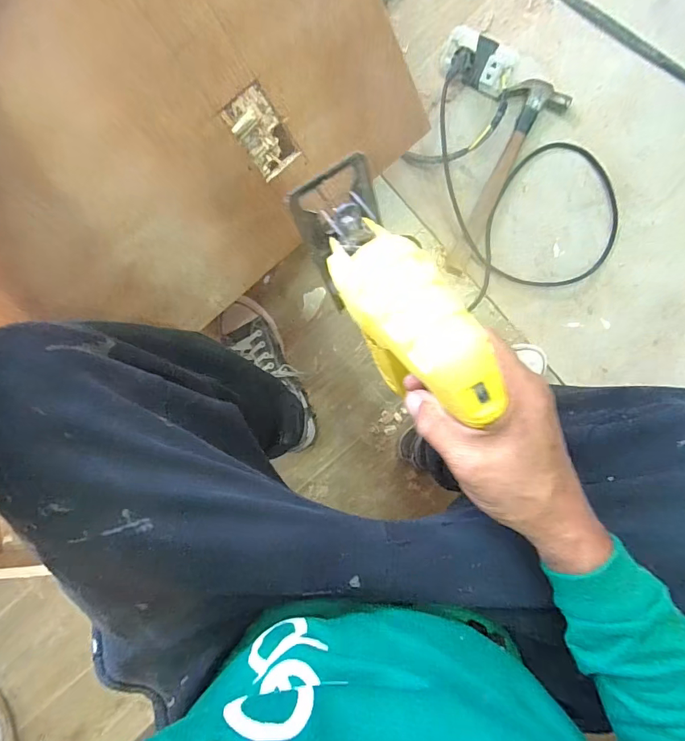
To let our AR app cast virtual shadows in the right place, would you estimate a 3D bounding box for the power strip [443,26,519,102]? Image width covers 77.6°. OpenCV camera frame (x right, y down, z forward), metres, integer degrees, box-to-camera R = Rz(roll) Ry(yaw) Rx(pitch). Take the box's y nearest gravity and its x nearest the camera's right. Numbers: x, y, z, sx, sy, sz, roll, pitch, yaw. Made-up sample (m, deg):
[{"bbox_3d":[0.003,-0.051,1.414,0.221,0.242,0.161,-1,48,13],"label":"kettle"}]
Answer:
[{"bbox_3d":[0.218,-0.493,0.681,0.112,0.037,0.067,23,138,1],"label":"power strip"}]

